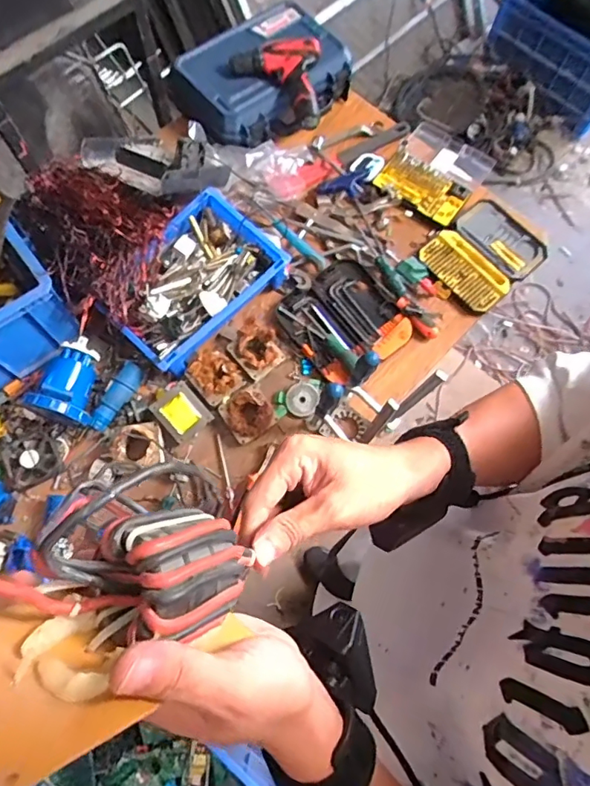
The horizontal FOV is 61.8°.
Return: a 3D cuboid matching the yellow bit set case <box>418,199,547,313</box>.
[{"bbox_3d":[0.396,-0.293,1.030,0.236,0.024,0.183,-39,76,-15],"label":"yellow bit set case"}]

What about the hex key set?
[{"bbox_3d":[0.097,-0.144,0.954,0.206,0.025,0.215,-38,75,-14],"label":"hex key set"}]

